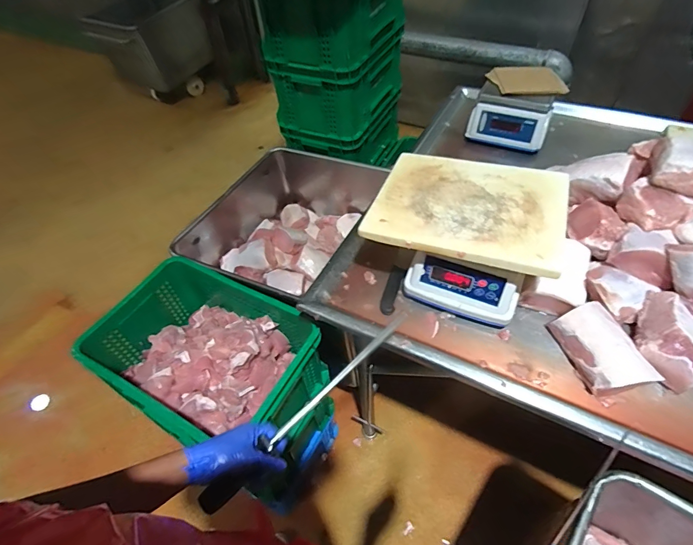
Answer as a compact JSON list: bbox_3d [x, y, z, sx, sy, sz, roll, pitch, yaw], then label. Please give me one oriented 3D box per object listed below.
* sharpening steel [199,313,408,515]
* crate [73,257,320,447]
[{"bbox_3d":[-0.050,0.202,0.601,0.413,0.031,0.022,-41,58,-18],"label":"sharpening steel"},{"bbox_3d":[-0.355,0.217,1.008,0.505,0.209,0.367,22,55,20],"label":"crate"}]

